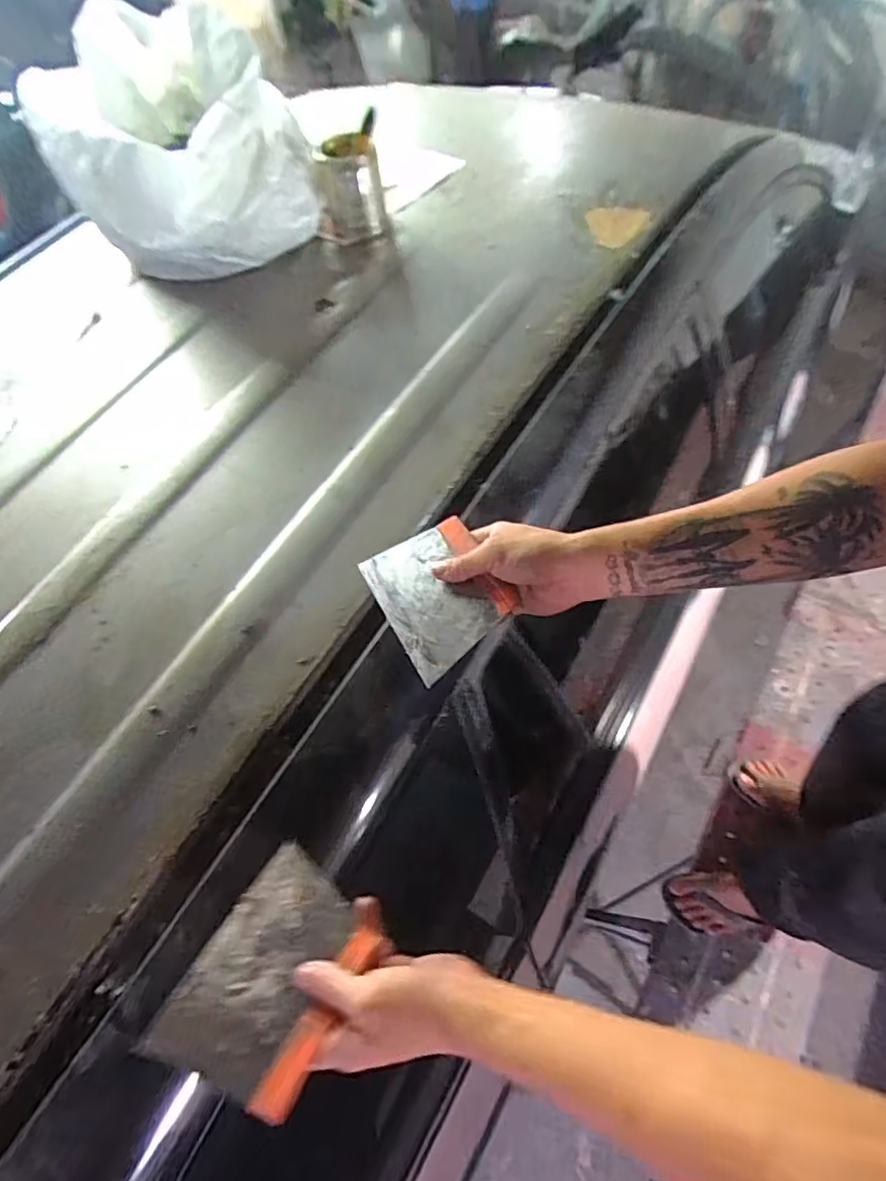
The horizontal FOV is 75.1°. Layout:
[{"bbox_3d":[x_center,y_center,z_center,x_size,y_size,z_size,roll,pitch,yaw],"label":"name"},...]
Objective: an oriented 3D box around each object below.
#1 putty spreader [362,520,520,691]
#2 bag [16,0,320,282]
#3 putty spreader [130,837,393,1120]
[{"bbox_3d":[-0.005,0.001,0.490,0.096,0.007,0.141,-33,53,1],"label":"putty spreader"},{"bbox_3d":[-0.368,-0.629,0.820,0.328,0.207,0.331,-34,69,-15],"label":"bag"},{"bbox_3d":[-0.117,0.268,0.404,0.104,0.006,0.142,26,54,16],"label":"putty spreader"}]

